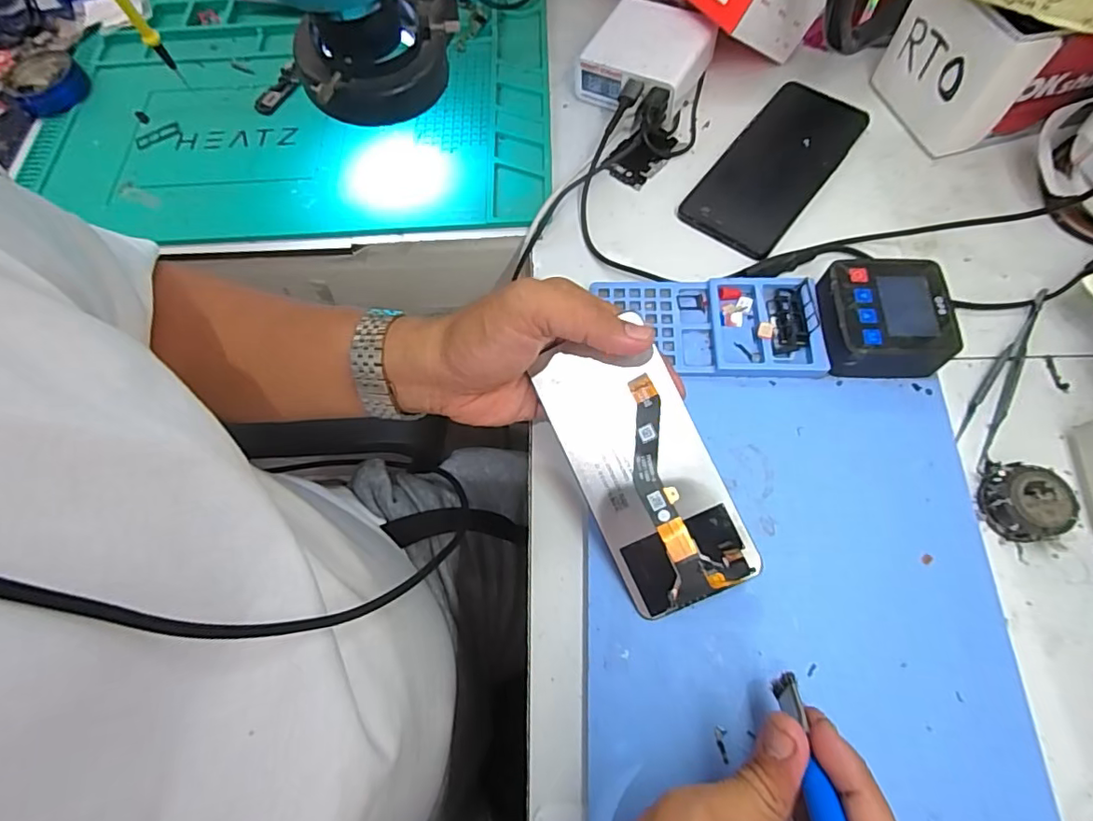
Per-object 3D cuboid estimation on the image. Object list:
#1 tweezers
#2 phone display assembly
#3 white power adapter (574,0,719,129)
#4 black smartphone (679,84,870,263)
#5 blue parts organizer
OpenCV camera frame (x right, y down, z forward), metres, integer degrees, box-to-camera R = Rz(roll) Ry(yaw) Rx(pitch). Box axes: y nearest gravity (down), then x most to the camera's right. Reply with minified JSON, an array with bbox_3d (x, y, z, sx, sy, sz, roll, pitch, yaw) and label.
[{"bbox_3d":[0.292,-0.023,0.351,0.021,0.008,0.134,31,72,15],"label":"tweezers"},{"bbox_3d":[0.054,0.032,0.304,0.071,0.009,0.147,-26,86,5],"label":"phone display assembly"},{"bbox_3d":[0.081,-0.289,0.456,0.090,0.041,0.087,32,72,15],"label":"white power adapter"},{"bbox_3d":[0.178,-0.191,0.430,0.076,0.010,0.173,35,73,16],"label":"black smartphone"},{"bbox_3d":[0.107,-0.056,0.366,0.138,0.014,0.070,1,67,3],"label":"blue parts organizer"}]

